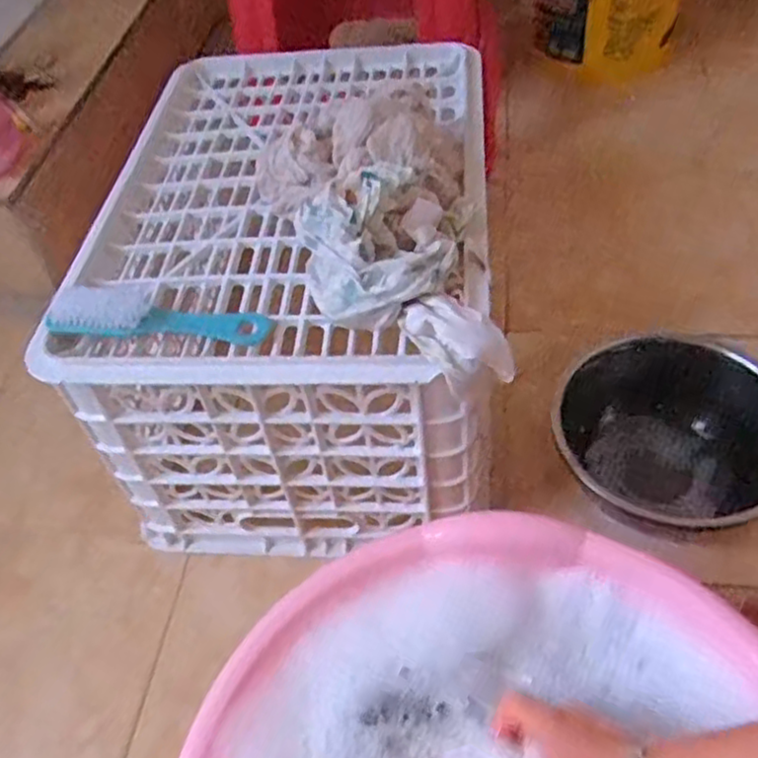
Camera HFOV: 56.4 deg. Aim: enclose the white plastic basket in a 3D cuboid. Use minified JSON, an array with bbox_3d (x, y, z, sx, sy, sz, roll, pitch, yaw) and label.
[{"bbox_3d":[-0.060,-0.101,0.725,0.316,0.281,0.471,-1,52,7],"label":"white plastic basket"}]

